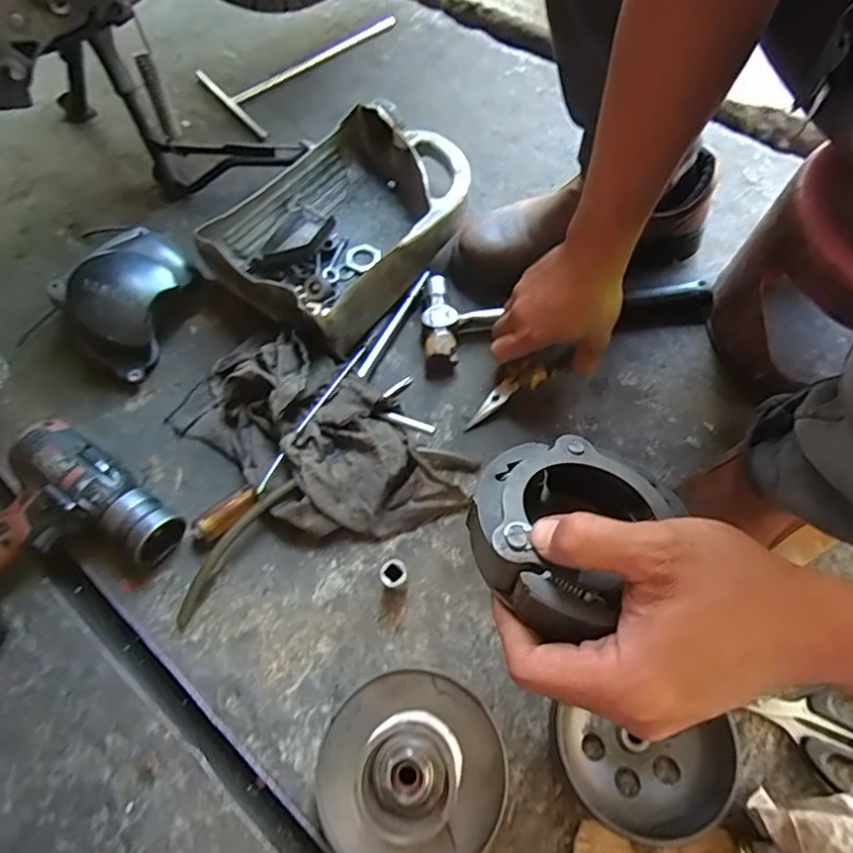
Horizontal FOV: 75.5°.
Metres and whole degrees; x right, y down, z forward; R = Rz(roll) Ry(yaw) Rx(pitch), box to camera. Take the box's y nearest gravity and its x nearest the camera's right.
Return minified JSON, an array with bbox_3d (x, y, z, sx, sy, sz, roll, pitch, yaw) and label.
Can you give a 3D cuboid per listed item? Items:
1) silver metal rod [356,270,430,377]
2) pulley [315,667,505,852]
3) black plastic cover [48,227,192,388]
[{"bbox_3d":[-0.035,-0.115,0.607,0.011,0.014,0.149,24,66,15],"label":"silver metal rod"},{"bbox_3d":[-0.008,0.240,0.386,0.120,0.081,0.126,-1,62,2],"label":"pulley"},{"bbox_3d":[-0.317,-0.139,0.604,0.113,0.083,0.148,33,69,18],"label":"black plastic cover"}]

